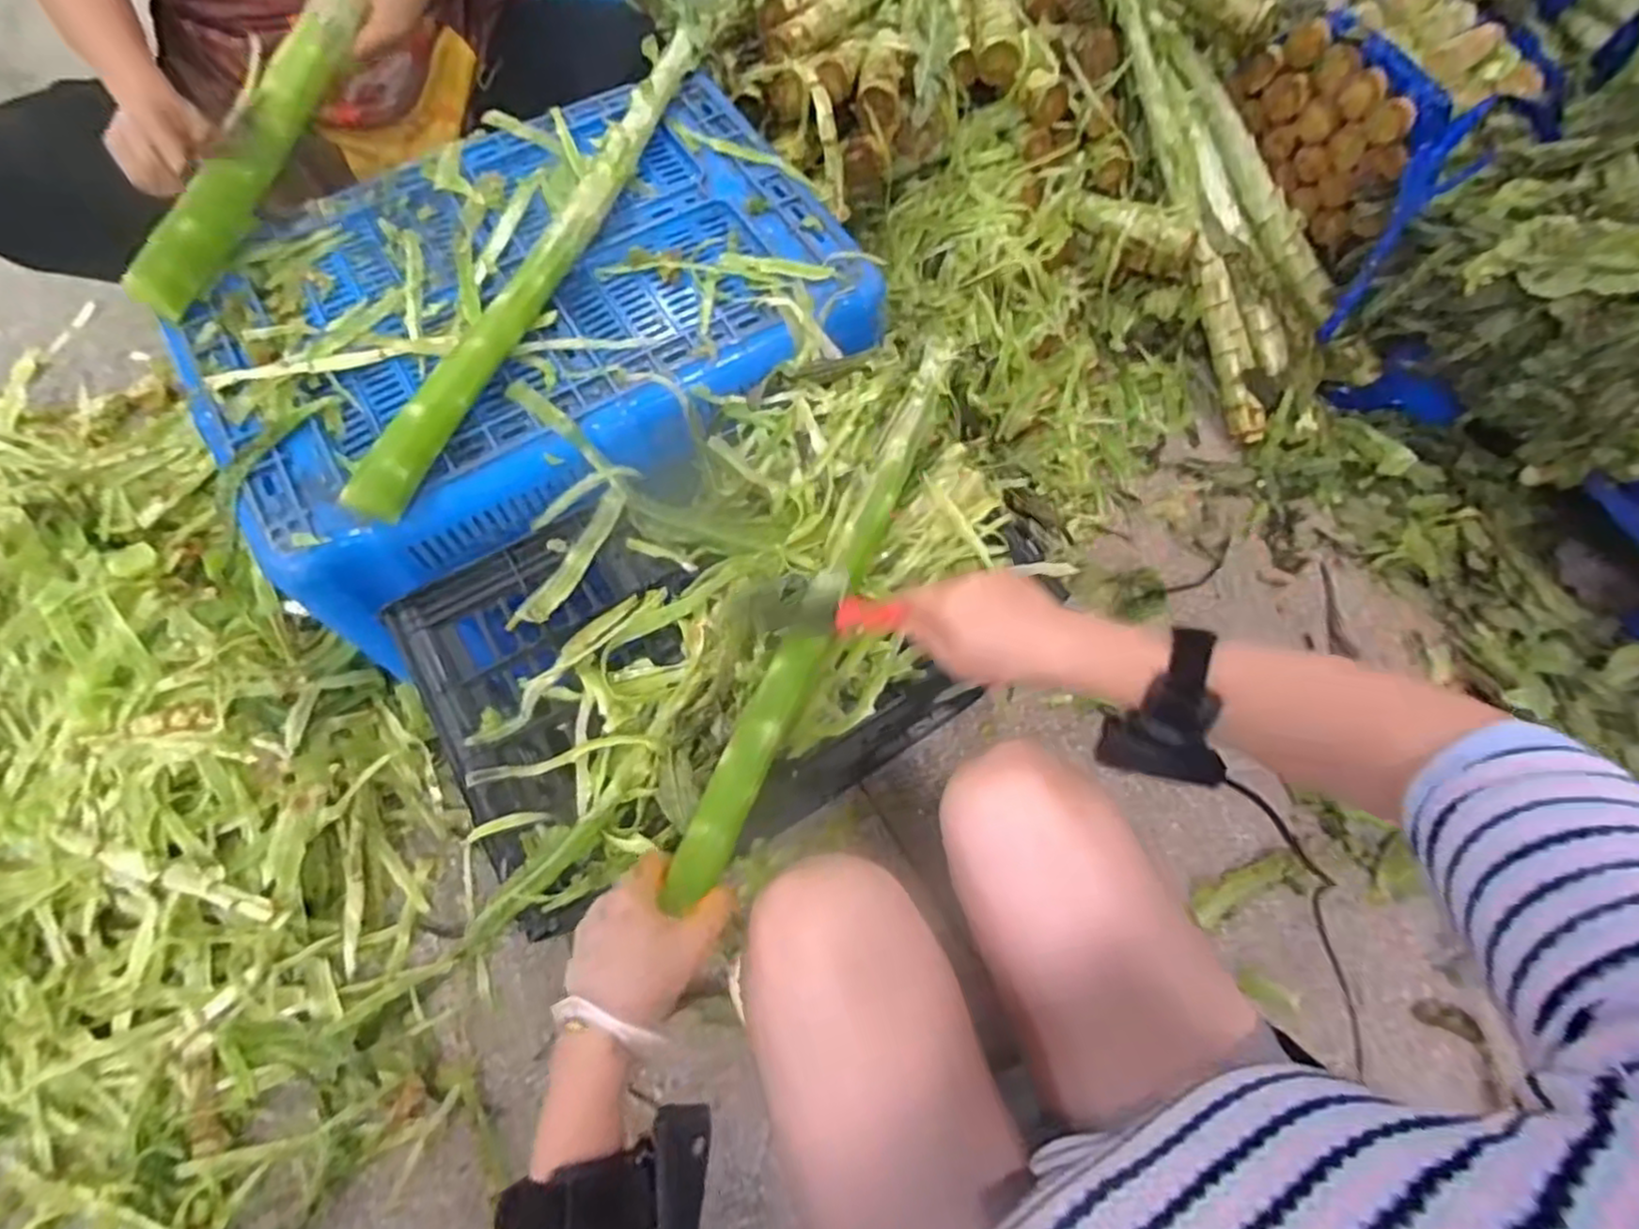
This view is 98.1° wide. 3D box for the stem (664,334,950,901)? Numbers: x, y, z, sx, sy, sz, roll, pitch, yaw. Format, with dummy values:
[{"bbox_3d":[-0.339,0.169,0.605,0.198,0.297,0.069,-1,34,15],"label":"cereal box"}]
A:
[{"bbox_3d":[0.011,-0.016,0.554,0.043,0.041,0.482,23,69,7],"label":"stem"}]

